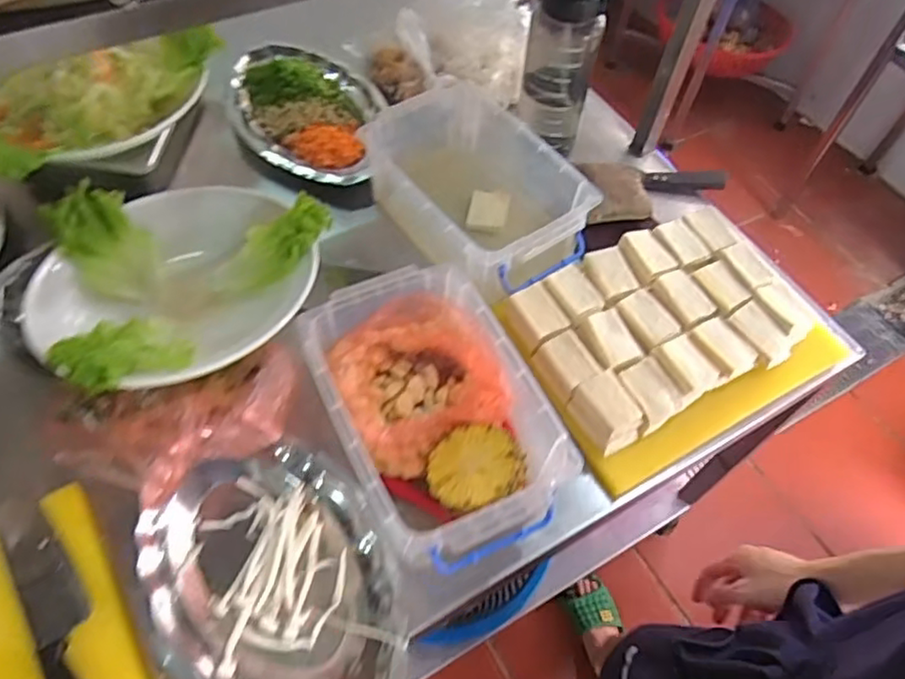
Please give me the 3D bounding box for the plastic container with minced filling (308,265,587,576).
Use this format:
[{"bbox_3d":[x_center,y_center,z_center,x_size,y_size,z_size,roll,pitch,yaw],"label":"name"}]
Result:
[{"bbox_3d":[-0.022,0.085,0.748,0.215,0.101,0.322,-20,61,-16],"label":"plastic container with minced filling"}]

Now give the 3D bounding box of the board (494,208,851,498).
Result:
[{"bbox_3d":[0.300,-0.012,0.889,0.402,0.084,0.295,-24,62,-18],"label":"board"}]

